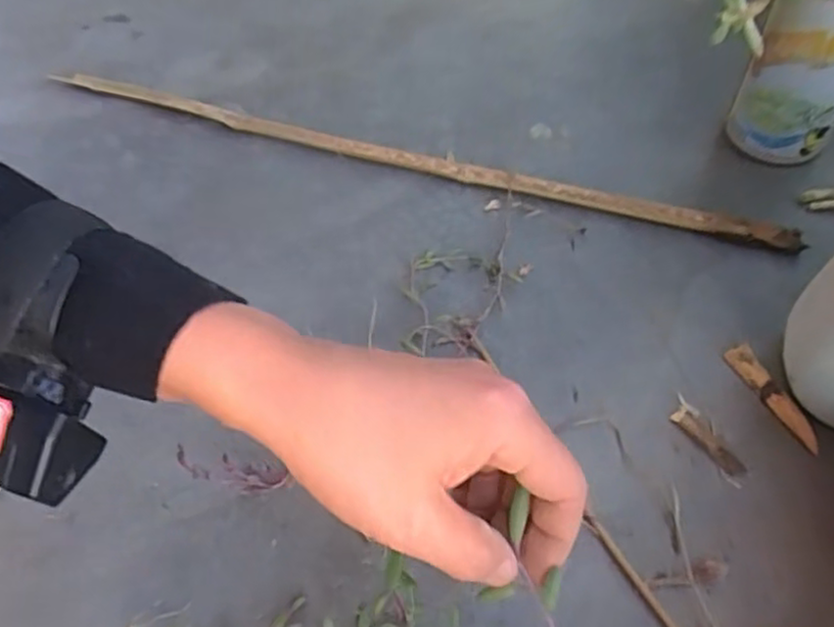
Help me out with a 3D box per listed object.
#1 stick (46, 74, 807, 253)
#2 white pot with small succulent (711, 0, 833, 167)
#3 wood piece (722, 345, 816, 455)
[{"bbox_3d":[-0.019,-0.113,0.493,0.537,0.014,0.017,15,59,14],"label":"stick"},{"bbox_3d":[0.230,-0.165,0.433,0.096,0.137,0.068,14,59,13],"label":"white pot with small succulent"},{"bbox_3d":[0.192,0.044,0.375,0.013,0.007,0.065,-25,58,-12],"label":"wood piece"}]

